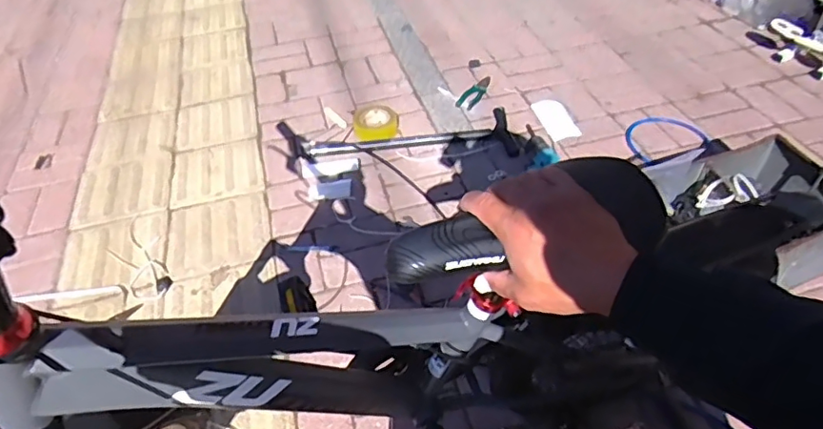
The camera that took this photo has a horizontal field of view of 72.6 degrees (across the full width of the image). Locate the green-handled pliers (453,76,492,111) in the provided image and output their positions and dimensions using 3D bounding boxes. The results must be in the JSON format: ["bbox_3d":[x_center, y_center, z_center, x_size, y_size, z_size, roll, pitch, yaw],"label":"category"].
[{"bbox_3d":[0.197,-0.383,1.744,0.060,0.020,0.163,23,51,24],"label":"green-handled pliers"}]

